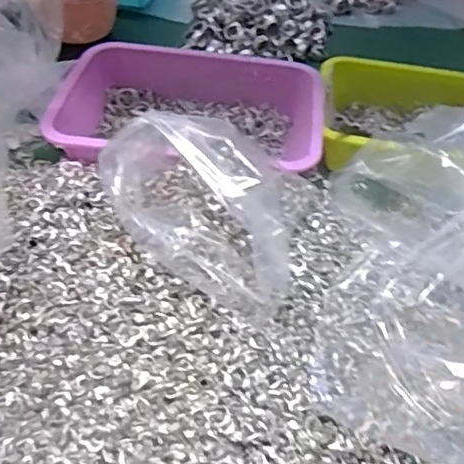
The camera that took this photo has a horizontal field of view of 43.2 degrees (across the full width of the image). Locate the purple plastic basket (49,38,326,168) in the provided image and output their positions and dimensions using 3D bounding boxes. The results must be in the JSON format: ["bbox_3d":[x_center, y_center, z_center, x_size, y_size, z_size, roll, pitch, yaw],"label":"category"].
[{"bbox_3d":[-0.049,-0.136,0.711,0.299,0.084,0.222,7,45,2],"label":"purple plastic basket"}]

